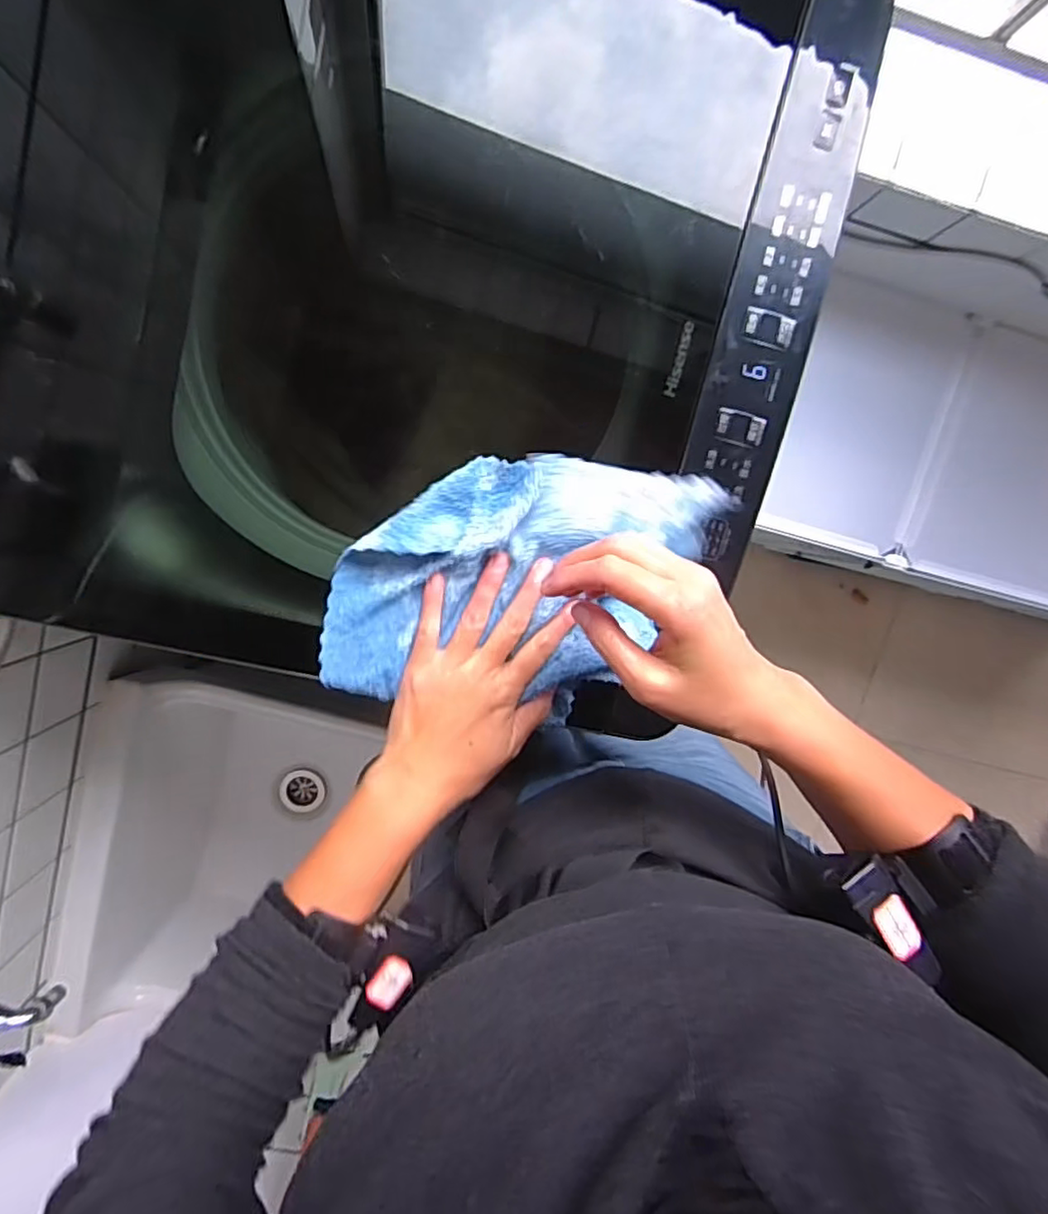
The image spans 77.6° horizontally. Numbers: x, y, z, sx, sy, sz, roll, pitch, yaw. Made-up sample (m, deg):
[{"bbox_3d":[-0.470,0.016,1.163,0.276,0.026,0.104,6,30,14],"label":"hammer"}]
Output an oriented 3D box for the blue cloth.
[{"bbox_3d":[-0.003,-0.015,0.446,0.242,0.037,0.185,11,98,-6],"label":"blue cloth"}]

